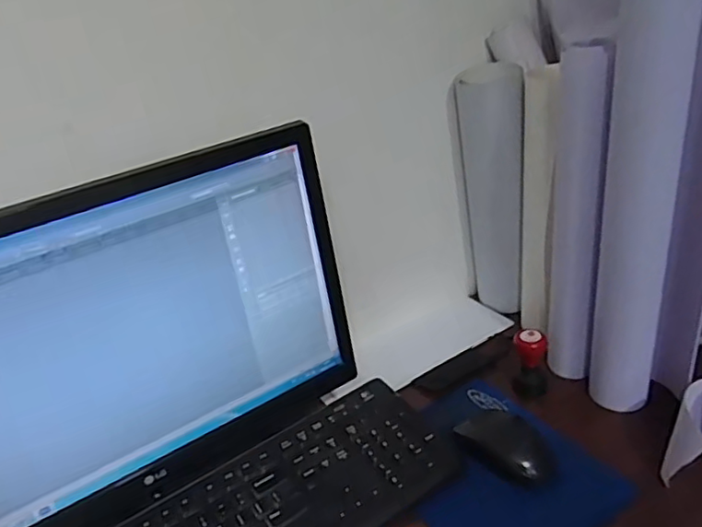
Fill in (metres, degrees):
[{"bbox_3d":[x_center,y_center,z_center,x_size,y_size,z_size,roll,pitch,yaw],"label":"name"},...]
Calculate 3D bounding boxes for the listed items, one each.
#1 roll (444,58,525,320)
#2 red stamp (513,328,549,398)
[{"bbox_3d":[0.176,-0.084,0.793,0.083,0.326,0.102,-5,28,3],"label":"roll"},{"bbox_3d":[0.206,0.113,0.685,0.041,0.073,0.035,3,30,18],"label":"red stamp"}]

